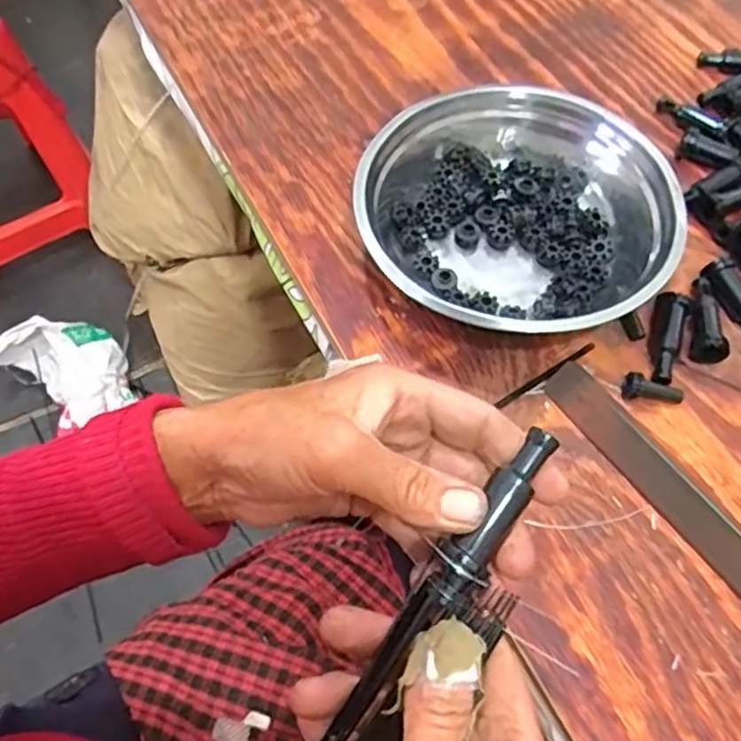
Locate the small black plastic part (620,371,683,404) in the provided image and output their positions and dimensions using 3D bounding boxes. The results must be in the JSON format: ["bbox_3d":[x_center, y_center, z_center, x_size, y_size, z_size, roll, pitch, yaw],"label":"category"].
[{"bbox_3d":[0.190,0.012,0.460,0.039,0.016,0.014,4,60,2],"label":"small black plastic part"}]

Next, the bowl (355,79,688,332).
[{"bbox_3d":[0.098,-0.109,0.486,0.206,0.083,0.200,0,59,0],"label":"bowl"}]

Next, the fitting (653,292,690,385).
[{"bbox_3d":[0.208,-0.021,0.472,0.018,0.018,0.071,13,60,7],"label":"fitting"}]

